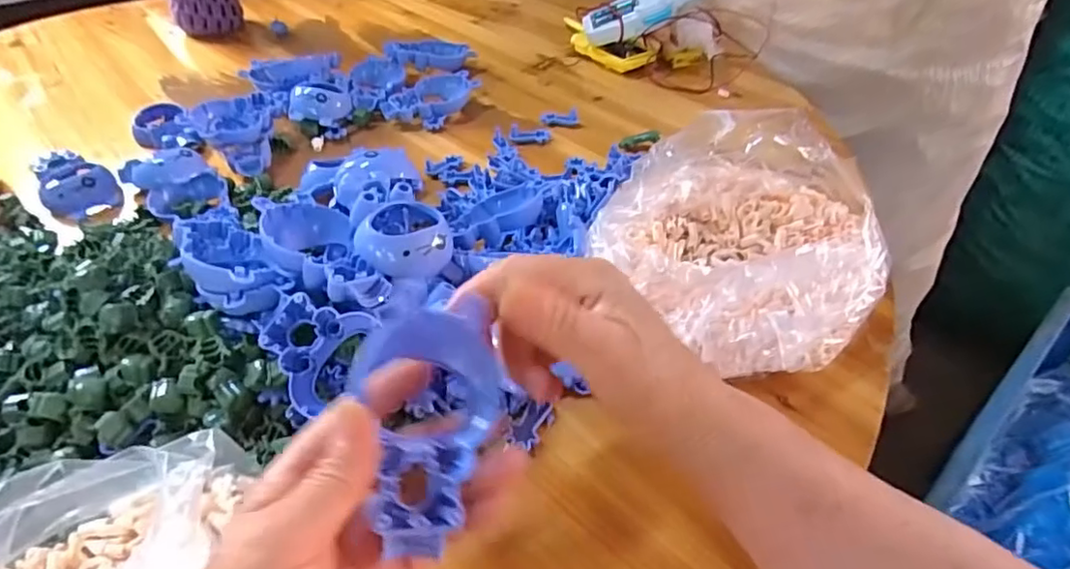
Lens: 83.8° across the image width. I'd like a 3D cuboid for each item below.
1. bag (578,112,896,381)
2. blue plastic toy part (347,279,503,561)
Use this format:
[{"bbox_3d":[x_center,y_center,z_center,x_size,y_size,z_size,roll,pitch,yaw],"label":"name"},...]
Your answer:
[{"bbox_3d":[0.151,-0.034,0.412,0.167,0.082,0.207,33,54,30],"label":"bag"},{"bbox_3d":[-0.044,0.052,0.244,0.057,0.023,0.101,-2,73,-3],"label":"blue plastic toy part"}]

